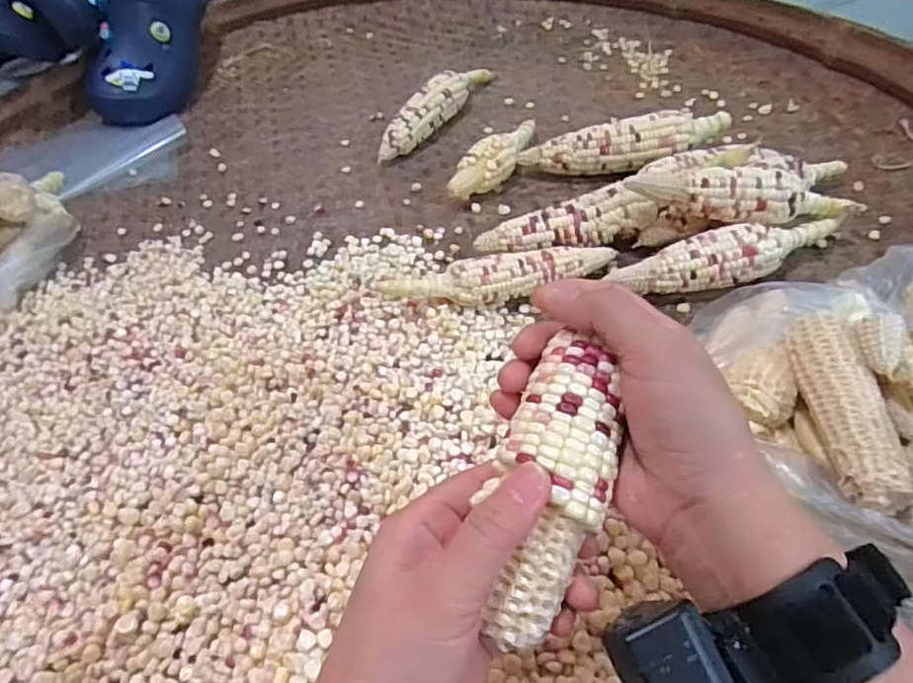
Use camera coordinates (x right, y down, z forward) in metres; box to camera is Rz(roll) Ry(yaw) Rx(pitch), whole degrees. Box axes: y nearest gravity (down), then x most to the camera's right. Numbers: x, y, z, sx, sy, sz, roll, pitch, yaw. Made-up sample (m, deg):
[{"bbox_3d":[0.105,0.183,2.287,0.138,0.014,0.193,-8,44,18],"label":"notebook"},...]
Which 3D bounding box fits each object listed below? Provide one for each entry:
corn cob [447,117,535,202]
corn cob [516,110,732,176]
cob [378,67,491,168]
[{"bbox_3d":[0.050,-0.208,0.692,0.044,0.051,0.166,18,52,22],"label":"corn cob"},{"bbox_3d":[0.183,-0.211,0.662,0.221,0.046,0.044,-7,47,0],"label":"corn cob"},{"bbox_3d":[-0.020,-0.306,0.791,0.040,0.050,0.246,18,52,22],"label":"cob"}]

